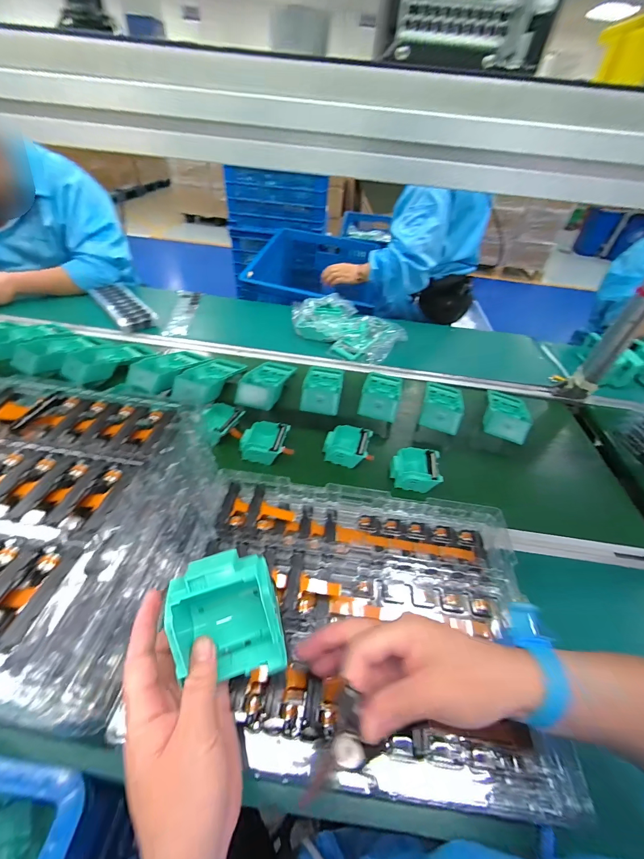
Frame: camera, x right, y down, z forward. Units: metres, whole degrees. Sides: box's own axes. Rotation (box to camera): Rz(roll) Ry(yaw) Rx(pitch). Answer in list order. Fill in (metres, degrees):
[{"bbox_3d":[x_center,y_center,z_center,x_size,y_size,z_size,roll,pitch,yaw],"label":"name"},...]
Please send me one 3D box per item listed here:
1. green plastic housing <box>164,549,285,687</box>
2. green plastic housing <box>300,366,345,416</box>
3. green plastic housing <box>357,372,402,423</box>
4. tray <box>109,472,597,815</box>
[{"bbox_3d":[-0.070,0.135,0.239,0.075,0.053,0.075,-9,46,-15],"label":"green plastic housing"},{"bbox_3d":[0.003,-0.095,0.757,0.095,0.045,0.190,5,30,-2],"label":"green plastic housing"},{"bbox_3d":[0.140,-0.087,0.771,0.082,0.044,0.192,13,31,7],"label":"green plastic housing"},{"bbox_3d":[0.042,0.189,0.363,0.382,0.034,0.281,8,44,1],"label":"tray"}]

